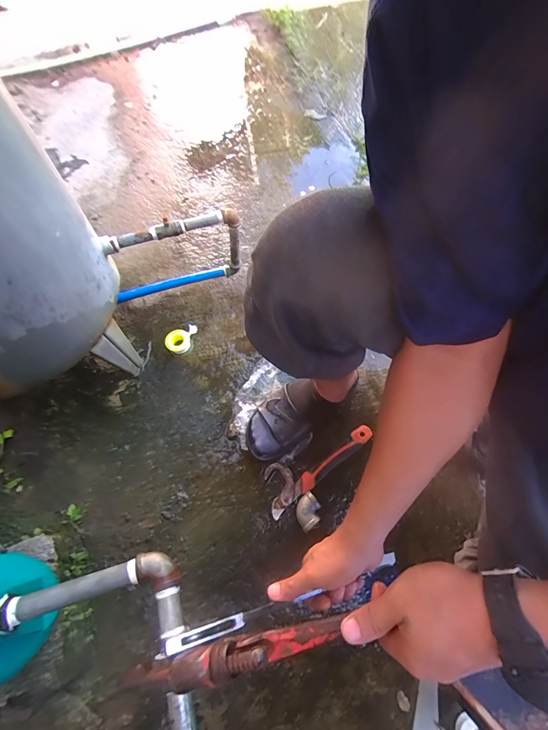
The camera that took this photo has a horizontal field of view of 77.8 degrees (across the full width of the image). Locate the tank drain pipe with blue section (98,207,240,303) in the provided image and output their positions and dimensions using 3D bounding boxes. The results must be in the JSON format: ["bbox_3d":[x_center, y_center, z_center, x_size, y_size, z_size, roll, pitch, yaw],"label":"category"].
[{"bbox_3d":[-0.213,-0.210,0.690,0.274,0.194,0.038,-19,66,-6],"label":"tank drain pipe with blue section"}]

